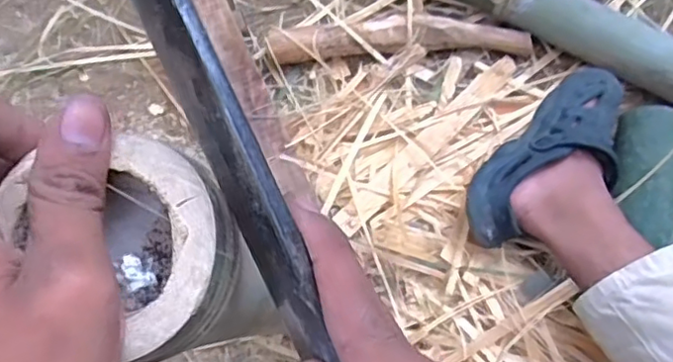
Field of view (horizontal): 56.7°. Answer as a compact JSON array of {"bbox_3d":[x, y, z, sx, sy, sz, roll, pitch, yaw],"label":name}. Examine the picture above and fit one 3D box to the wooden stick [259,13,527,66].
[{"bbox_3d":[0.083,-0.192,0.829,0.344,0.036,0.055,-3,58,4],"label":"wooden stick"}]

